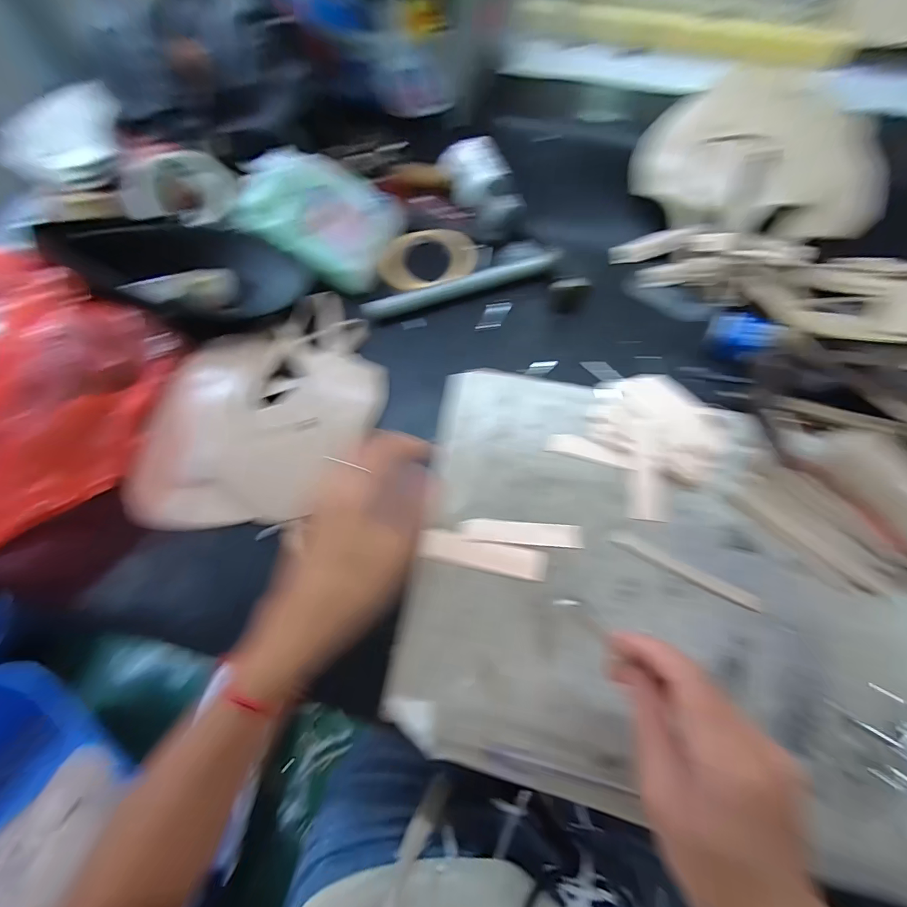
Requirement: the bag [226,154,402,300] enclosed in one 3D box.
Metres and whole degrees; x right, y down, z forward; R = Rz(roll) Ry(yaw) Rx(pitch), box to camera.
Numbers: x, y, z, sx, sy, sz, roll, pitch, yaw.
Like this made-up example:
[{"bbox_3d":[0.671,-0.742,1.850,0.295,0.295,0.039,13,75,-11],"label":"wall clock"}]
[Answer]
[{"bbox_3d":[-0.144,-0.260,0.425,0.144,0.094,0.095,24,68,12],"label":"bag"}]

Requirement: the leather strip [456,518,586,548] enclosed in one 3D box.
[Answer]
[{"bbox_3d":[0.055,0.063,0.318,0.097,0.009,0.019,2,66,3],"label":"leather strip"}]

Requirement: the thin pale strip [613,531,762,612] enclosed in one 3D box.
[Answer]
[{"bbox_3d":[0.176,0.089,0.304,0.112,0.005,0.012,27,69,13],"label":"thin pale strip"}]

